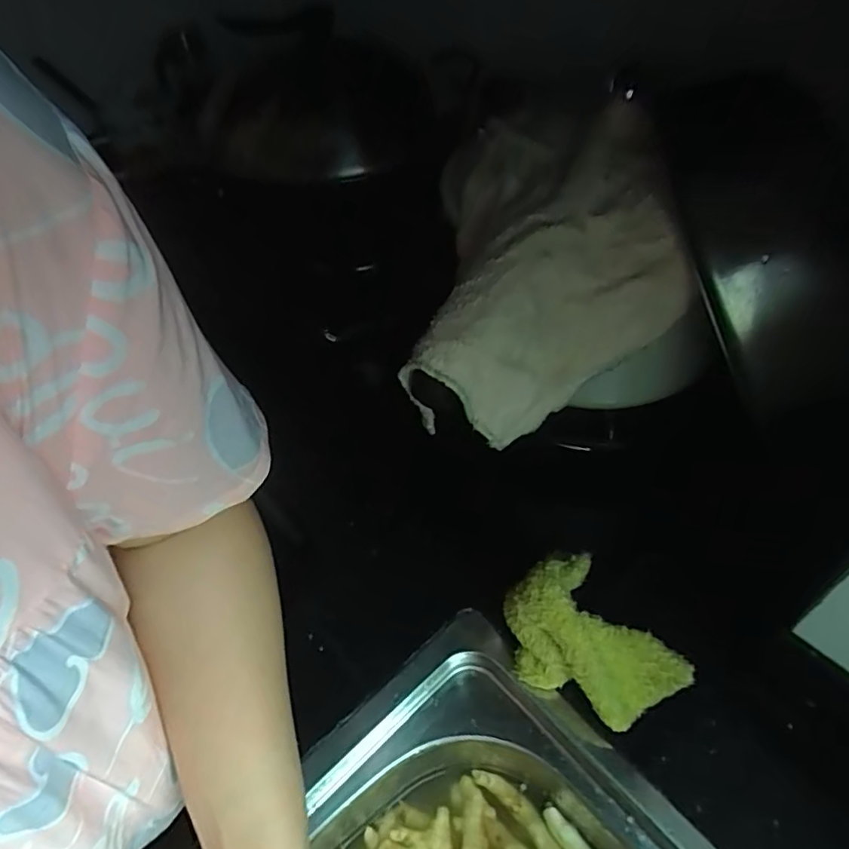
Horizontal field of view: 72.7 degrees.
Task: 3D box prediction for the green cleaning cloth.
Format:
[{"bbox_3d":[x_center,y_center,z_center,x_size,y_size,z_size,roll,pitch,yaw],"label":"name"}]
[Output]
[{"bbox_3d":[0.120,0.161,0.421,0.086,0.085,0.119,-38,55,-25],"label":"green cleaning cloth"}]

